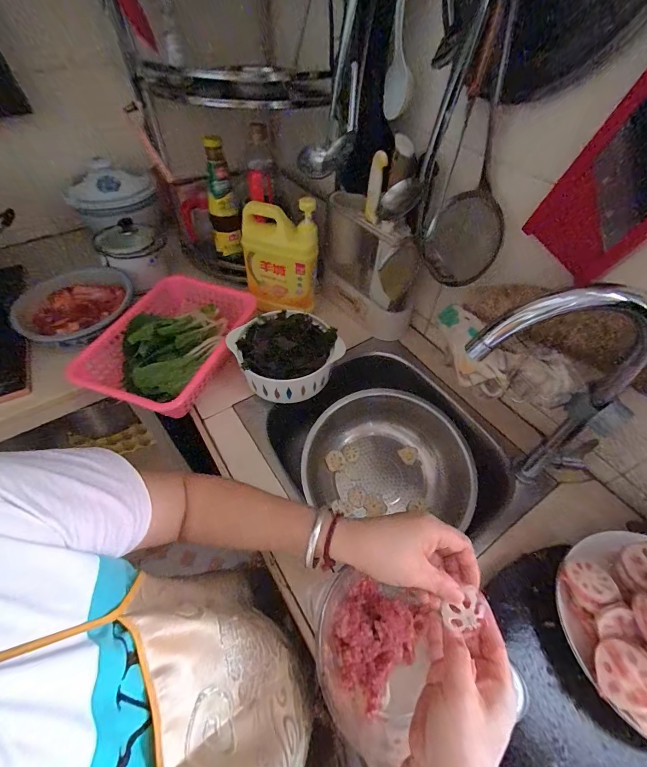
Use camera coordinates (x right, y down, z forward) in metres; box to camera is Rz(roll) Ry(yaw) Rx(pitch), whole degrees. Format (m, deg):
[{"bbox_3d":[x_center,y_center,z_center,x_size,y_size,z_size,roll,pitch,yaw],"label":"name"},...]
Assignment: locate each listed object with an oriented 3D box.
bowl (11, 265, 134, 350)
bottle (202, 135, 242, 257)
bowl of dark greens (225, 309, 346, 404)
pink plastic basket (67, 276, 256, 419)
[{"bbox_3d":[-0.495,-0.158,0.699,0.190,0.051,0.211,-21,55,-17],"label":"bowl"},{"bbox_3d":[-0.227,-0.408,0.758,0.061,0.230,0.062,-11,53,-10],"label":"bottle"},{"bbox_3d":[-0.067,-0.057,0.622,0.173,0.080,0.172,1,52,-1],"label":"bowl of dark greens"},{"bbox_3d":[-0.283,-0.085,0.648,0.224,0.079,0.316,15,53,10],"label":"pink plastic basket"}]

